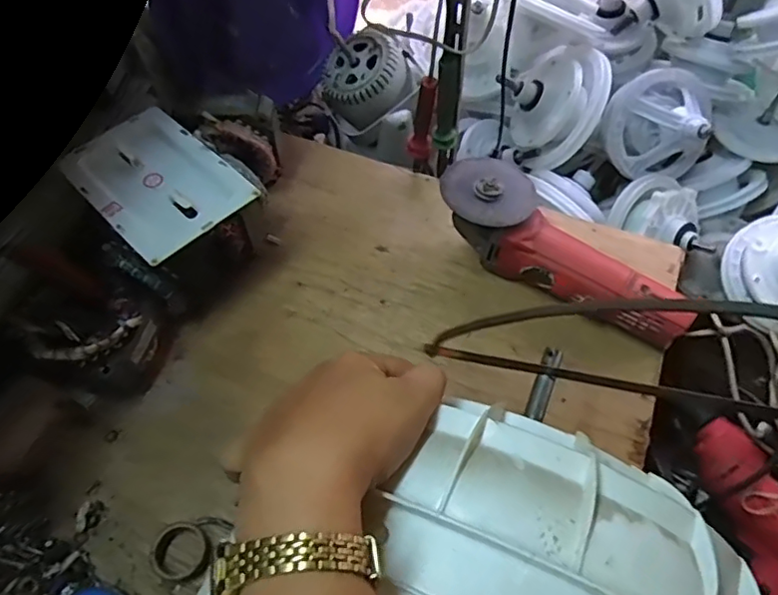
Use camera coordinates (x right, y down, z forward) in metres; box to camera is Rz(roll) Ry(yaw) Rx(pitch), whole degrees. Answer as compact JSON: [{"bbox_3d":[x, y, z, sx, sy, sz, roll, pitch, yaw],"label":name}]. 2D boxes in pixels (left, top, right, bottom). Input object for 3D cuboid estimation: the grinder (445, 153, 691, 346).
[{"bbox_3d":[0.183,-0.052,0.615,0.280,0.095,0.095,26,63,16],"label":"grinder"}]

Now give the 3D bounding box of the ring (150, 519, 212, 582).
[{"bbox_3d":[-0.179,0.219,0.499,0.046,0.016,0.048,-1,59,1],"label":"ring"}]

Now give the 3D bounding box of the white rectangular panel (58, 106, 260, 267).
[{"bbox_3d":[-0.237,-0.120,0.588,0.185,0.011,0.125,39,67,22],"label":"white rectangular panel"}]

